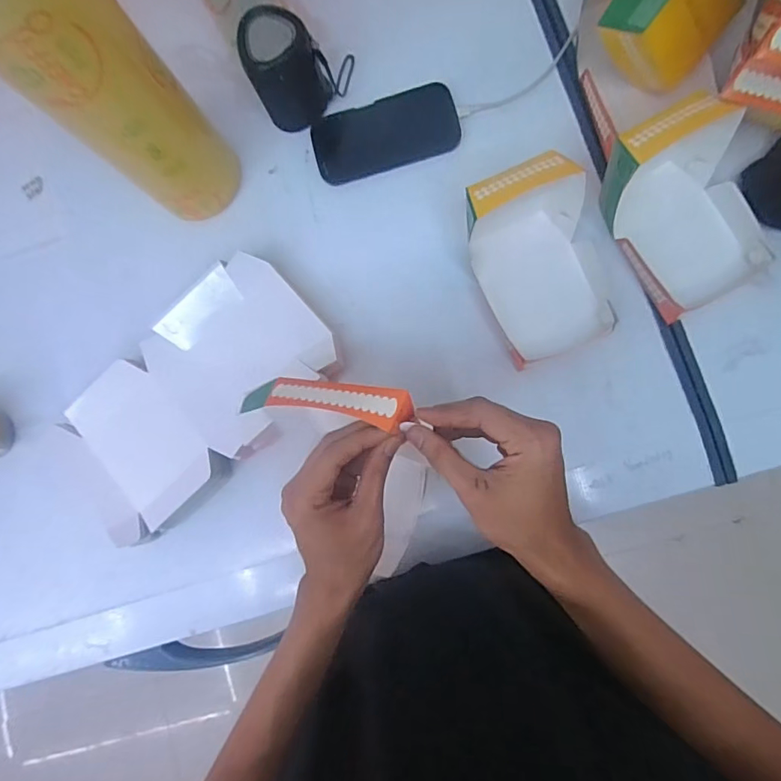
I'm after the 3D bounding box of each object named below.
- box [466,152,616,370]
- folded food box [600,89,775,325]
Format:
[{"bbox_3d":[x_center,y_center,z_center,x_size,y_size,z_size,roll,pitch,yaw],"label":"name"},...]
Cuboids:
[{"bbox_3d":[0.156,-0.128,0.498,0.128,0.103,0.175,-19,84,6],"label":"box"},{"bbox_3d":[0.294,-0.178,0.483,0.126,0.098,0.176,-27,83,5],"label":"folded food box"}]

